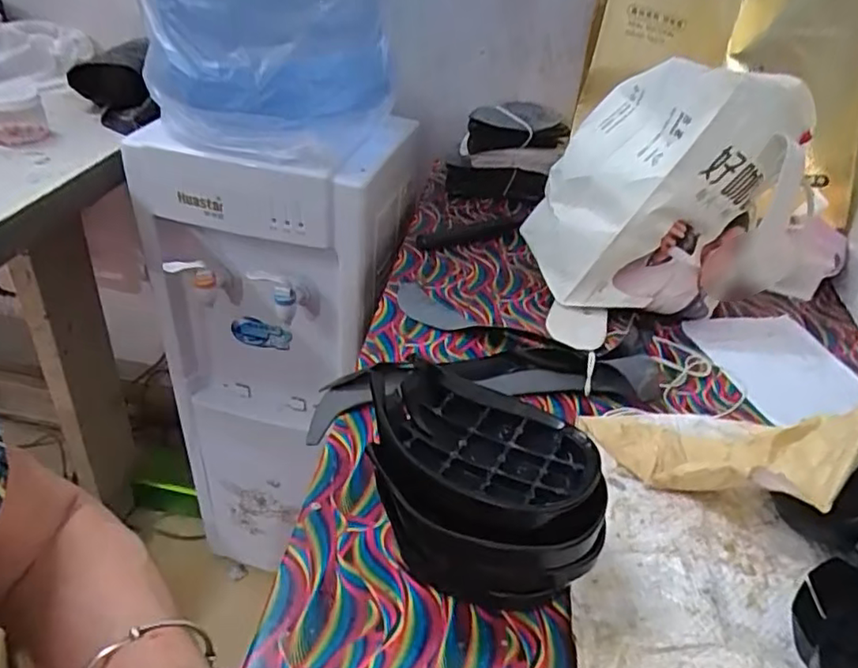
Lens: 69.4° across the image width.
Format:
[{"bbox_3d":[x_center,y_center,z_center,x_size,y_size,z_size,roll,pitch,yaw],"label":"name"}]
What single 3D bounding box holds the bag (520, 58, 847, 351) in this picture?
[{"bbox_3d":[0.242,-0.127,0.594,0.252,0.220,0.146,-3,36,-12],"label":"bag"}]

